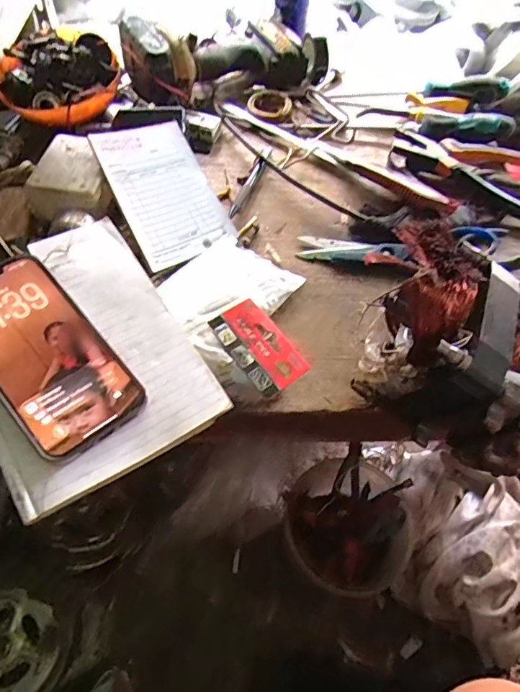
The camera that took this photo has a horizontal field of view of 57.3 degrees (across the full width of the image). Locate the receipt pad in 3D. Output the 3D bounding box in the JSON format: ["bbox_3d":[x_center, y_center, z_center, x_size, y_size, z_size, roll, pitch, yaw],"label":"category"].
[{"bbox_3d":[-0.096,-0.160,0.486,0.099,0.013,0.142,-26,90,-27],"label":"receipt pad"}]

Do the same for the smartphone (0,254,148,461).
[{"bbox_3d":[-0.161,0.000,0.342,0.079,0.006,0.167,-36,74,-27],"label":"smartphone"}]

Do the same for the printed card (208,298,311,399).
[{"bbox_3d":[-0.001,0.000,0.382,0.044,0.012,0.079,-32,65,-22],"label":"printed card"}]

